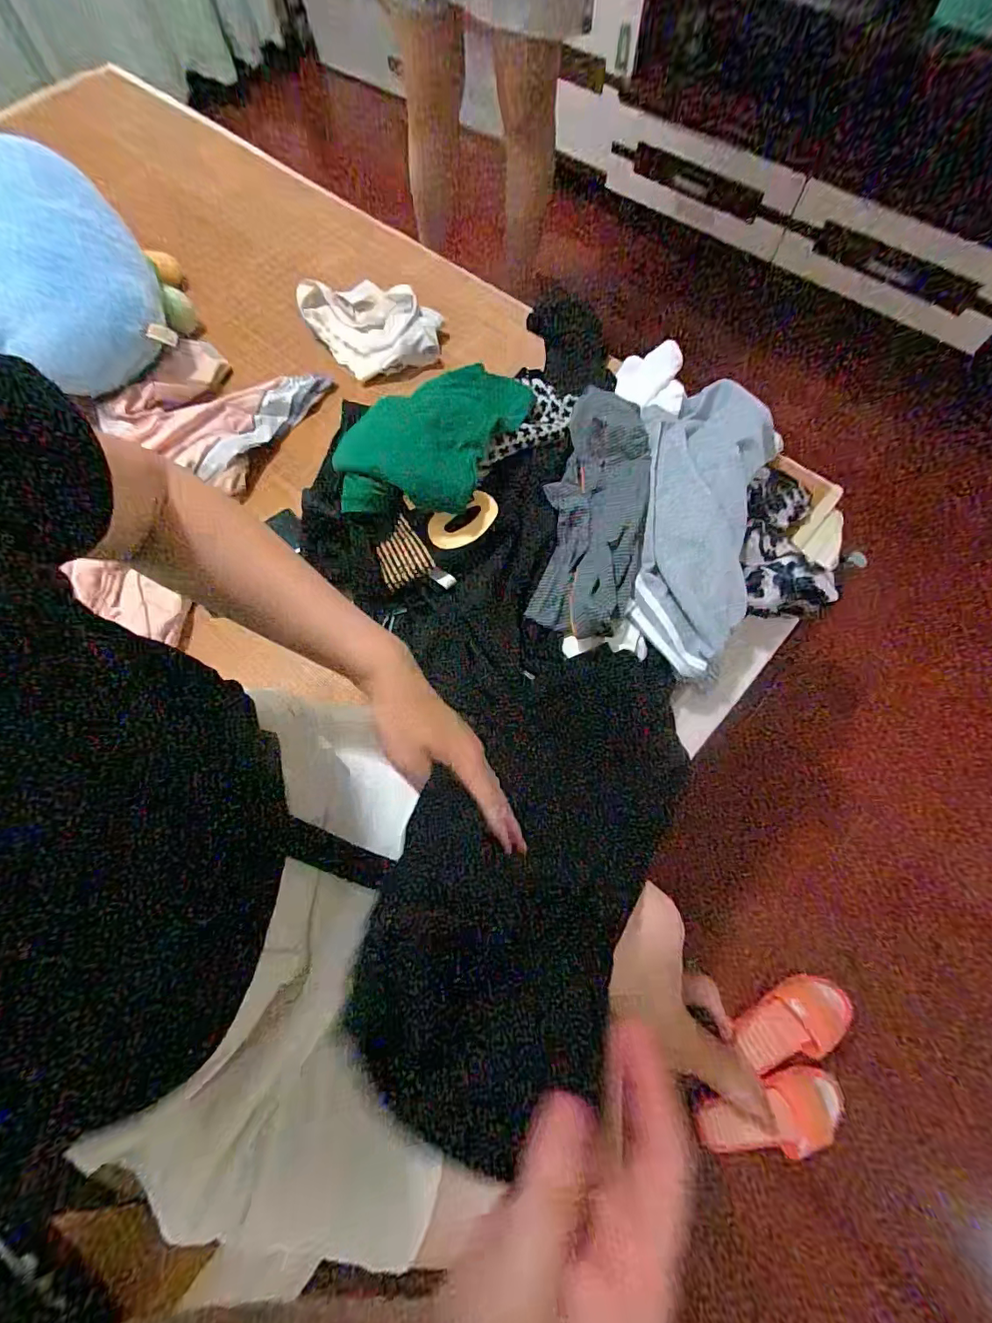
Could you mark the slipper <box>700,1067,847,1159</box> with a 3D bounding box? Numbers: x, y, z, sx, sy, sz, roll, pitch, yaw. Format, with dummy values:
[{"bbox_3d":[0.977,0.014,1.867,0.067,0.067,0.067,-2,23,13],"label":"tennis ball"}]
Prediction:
[{"bbox_3d":[0.410,0.680,0.757,0.225,0.048,0.080,-12,69,-4],"label":"slipper"}]

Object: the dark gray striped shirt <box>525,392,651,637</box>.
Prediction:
[{"bbox_3d":[0.118,-0.183,0.604,0.113,0.047,0.319,8,69,4],"label":"dark gray striped shirt"}]

